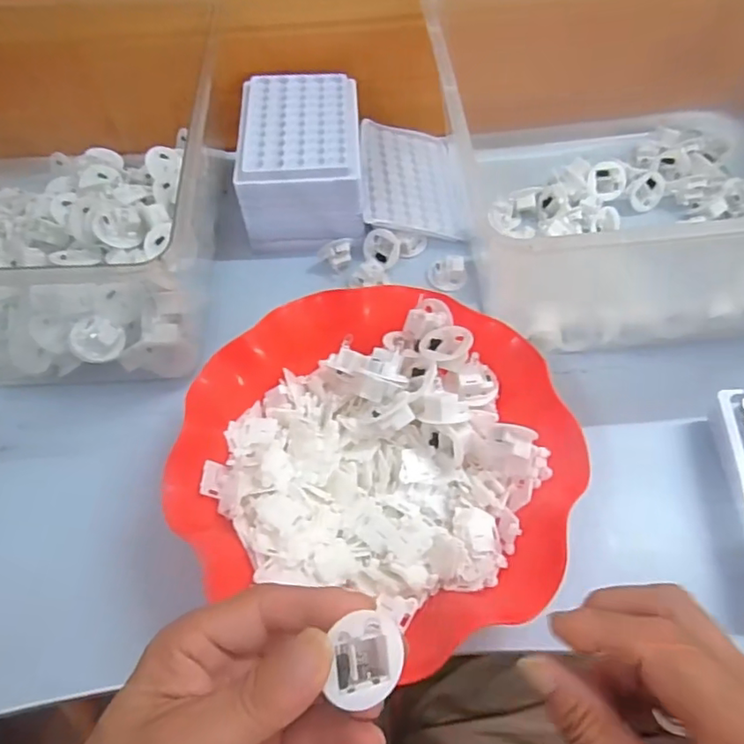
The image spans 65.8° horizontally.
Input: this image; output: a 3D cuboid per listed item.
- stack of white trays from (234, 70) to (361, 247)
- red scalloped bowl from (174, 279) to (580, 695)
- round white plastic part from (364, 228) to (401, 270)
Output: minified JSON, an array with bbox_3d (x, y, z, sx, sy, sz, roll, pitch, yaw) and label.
[{"bbox_3d":[-0.057,-0.179,0.493,0.098,0.076,0.133,-2,58,1],"label":"stack of white trays"},{"bbox_3d":[0.006,0.050,0.352,0.216,0.068,0.203,-1,58,2],"label":"red scalloped bowl"},{"bbox_3d":[0.010,-0.104,0.483,0.031,0.031,0.017,3,15,23],"label":"round white plastic part"}]

